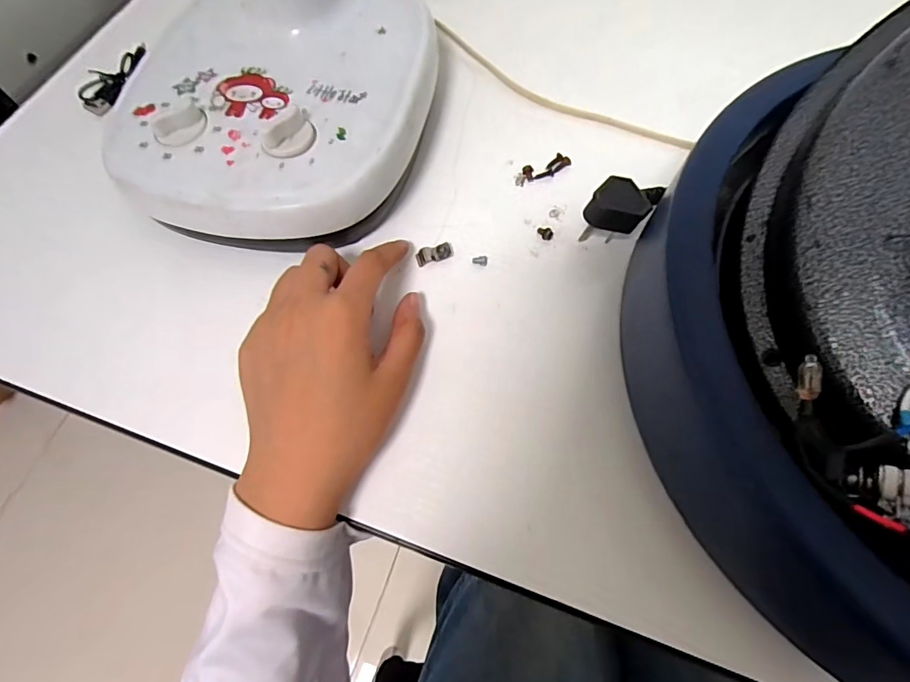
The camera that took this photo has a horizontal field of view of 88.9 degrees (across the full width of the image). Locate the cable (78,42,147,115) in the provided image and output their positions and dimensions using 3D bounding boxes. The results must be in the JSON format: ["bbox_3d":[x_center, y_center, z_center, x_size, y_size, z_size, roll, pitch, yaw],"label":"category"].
[{"bbox_3d":[-0.262,-0.200,0.349,0.034,0.006,0.068,16,68,8],"label":"cable"}]

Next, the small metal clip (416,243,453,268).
[{"bbox_3d":[-0.013,-0.054,0.283,0.022,0.006,0.010,-20,68,-7],"label":"small metal clip"}]

